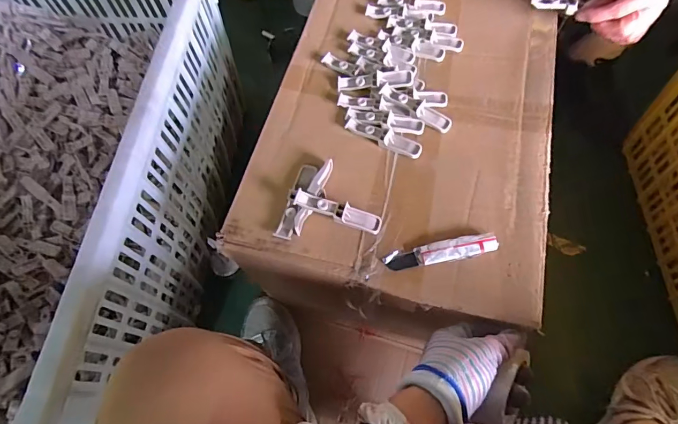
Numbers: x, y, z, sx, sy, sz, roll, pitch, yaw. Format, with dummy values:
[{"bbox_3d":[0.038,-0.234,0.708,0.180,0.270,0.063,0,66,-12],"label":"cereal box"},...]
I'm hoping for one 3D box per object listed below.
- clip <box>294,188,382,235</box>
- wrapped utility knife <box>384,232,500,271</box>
[{"bbox_3d":[-0.001,0.000,0.447,0.099,0.012,0.023,20,67,-2],"label":"clip"},{"bbox_3d":[0.108,0.043,0.430,0.117,0.016,0.023,-9,64,-1],"label":"wrapped utility knife"}]

